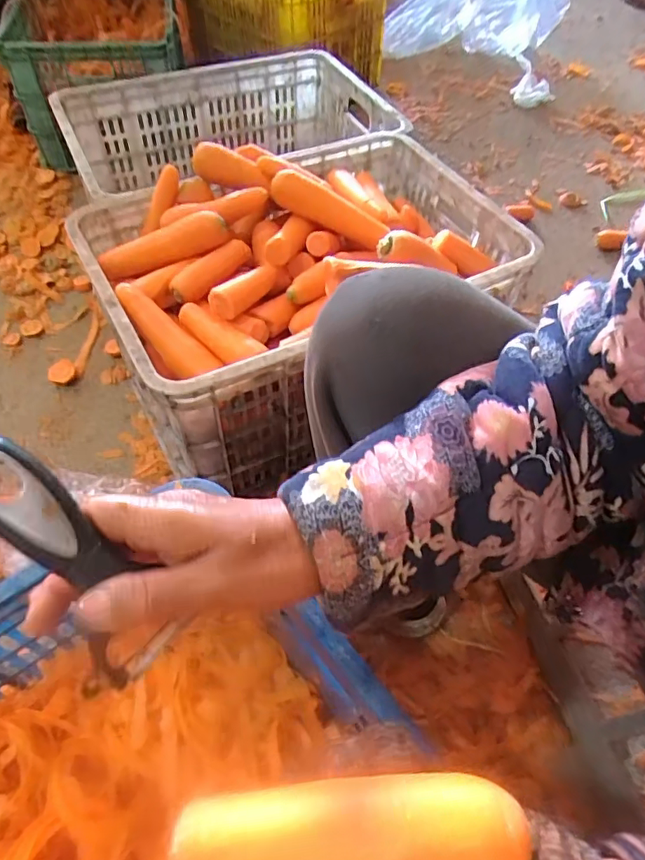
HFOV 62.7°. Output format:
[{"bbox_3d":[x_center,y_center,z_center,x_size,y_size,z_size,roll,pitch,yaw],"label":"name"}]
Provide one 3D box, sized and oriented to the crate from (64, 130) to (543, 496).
[{"bbox_3d":[-0.028,-0.194,0.760,0.517,0.264,0.359,-24,59,-19],"label":"crate"}]

